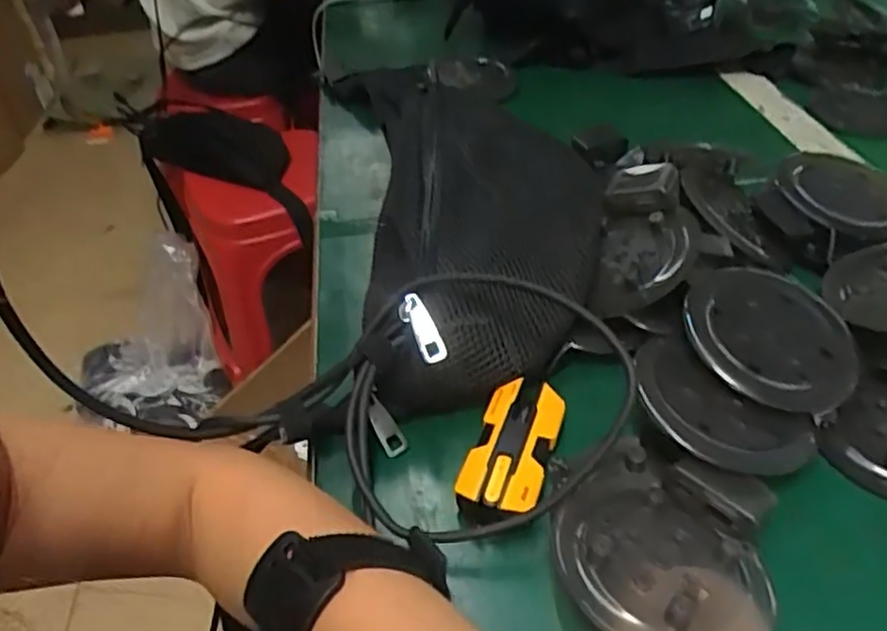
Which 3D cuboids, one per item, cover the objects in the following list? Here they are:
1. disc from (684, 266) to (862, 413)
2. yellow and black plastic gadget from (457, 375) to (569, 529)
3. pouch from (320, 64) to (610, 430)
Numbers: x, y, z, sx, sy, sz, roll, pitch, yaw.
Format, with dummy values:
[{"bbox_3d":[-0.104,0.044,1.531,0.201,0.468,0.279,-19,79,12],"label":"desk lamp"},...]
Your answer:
[{"bbox_3d":[0.166,0.010,0.357,0.081,0.027,0.079,11,44,16],"label":"disc"},{"bbox_3d":[0.035,0.063,0.343,0.037,0.017,0.089,12,44,17],"label":"yellow and black plastic gadget"},{"bbox_3d":[0.022,-0.057,0.434,0.151,0.090,0.233,-9,42,-5],"label":"pouch"}]

